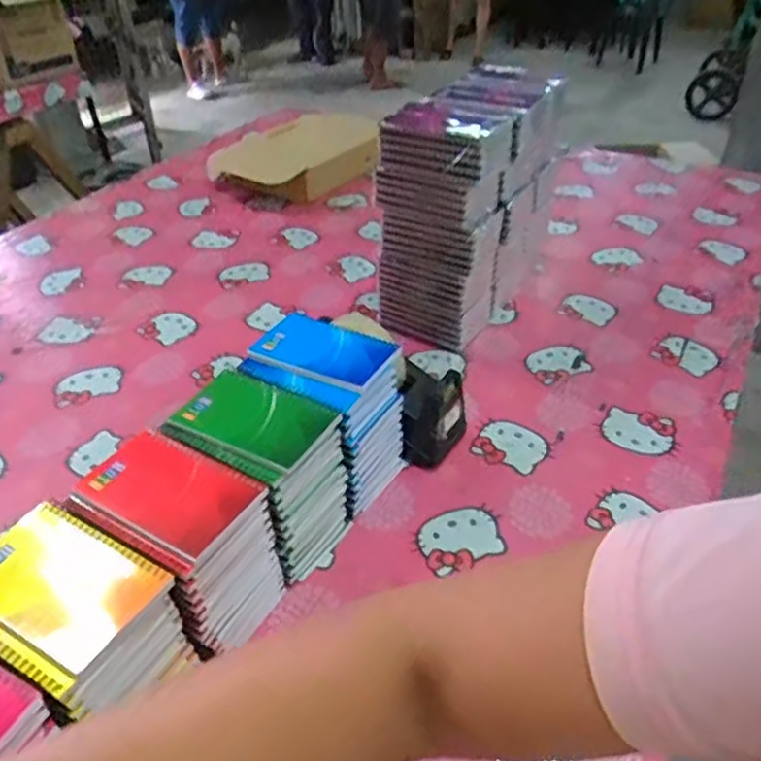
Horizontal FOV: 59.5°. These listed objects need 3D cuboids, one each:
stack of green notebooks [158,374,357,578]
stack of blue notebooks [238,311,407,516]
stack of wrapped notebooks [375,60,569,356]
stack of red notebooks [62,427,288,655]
[{"bbox_3d":[-0.108,0.090,0.622,0.131,0.145,0.099,20,43,24],"label":"stack of green notebooks"},{"bbox_3d":[-0.053,0.032,0.692,0.143,0.145,0.112,22,44,26],"label":"stack of blue notebooks"},{"bbox_3d":[0.119,-0.232,0.900,0.140,0.298,0.244,20,43,24],"label":"stack of wrapped notebooks"},{"bbox_3d":[-0.162,0.144,0.557,0.140,0.146,0.097,19,43,23],"label":"stack of red notebooks"}]

